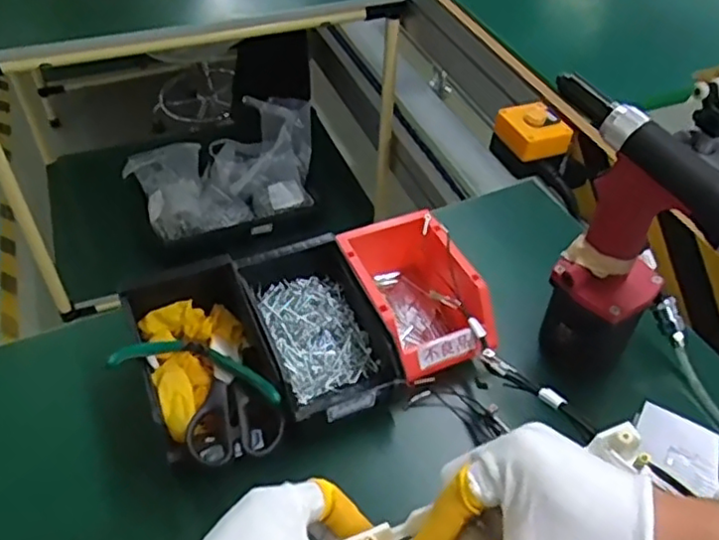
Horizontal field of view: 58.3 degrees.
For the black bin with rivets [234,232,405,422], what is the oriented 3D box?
[{"bbox_3d":[-0.038,0.053,0.592,0.106,0.059,0.173,-17,49,-17],"label":"black bin with rivets"}]

